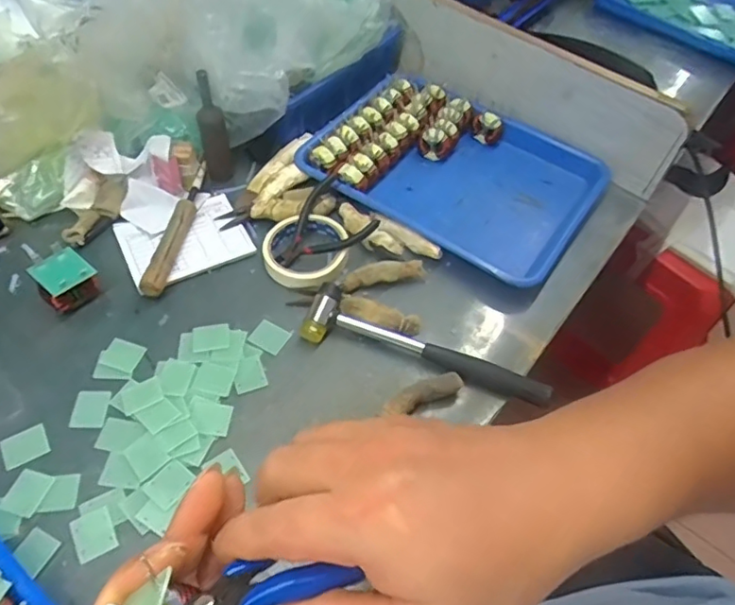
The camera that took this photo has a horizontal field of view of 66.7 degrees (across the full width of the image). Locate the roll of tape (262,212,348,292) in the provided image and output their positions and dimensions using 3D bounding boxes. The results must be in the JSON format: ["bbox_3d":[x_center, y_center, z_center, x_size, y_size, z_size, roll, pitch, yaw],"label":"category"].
[{"bbox_3d":[-0.067,-0.057,0.612,0.088,0.028,0.094,2,55,-3],"label":"roll of tape"}]

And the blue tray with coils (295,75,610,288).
[{"bbox_3d":[0.111,-0.167,0.693,0.323,0.047,0.247,31,59,16],"label":"blue tray with coils"}]

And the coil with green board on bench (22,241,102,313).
[{"bbox_3d":[-0.299,-0.022,0.555,0.052,0.050,0.056,-34,64,-24],"label":"coil with green board on bench"}]

